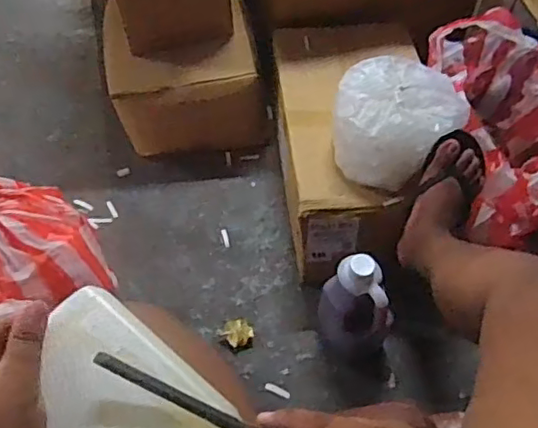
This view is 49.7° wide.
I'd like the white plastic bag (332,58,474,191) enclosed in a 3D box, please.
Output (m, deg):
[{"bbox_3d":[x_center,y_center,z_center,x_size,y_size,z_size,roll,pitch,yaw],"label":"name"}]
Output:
[{"bbox_3d":[0.244,-0.183,1.136,0.231,0.145,0.216,-38,63,-24],"label":"white plastic bag"}]

